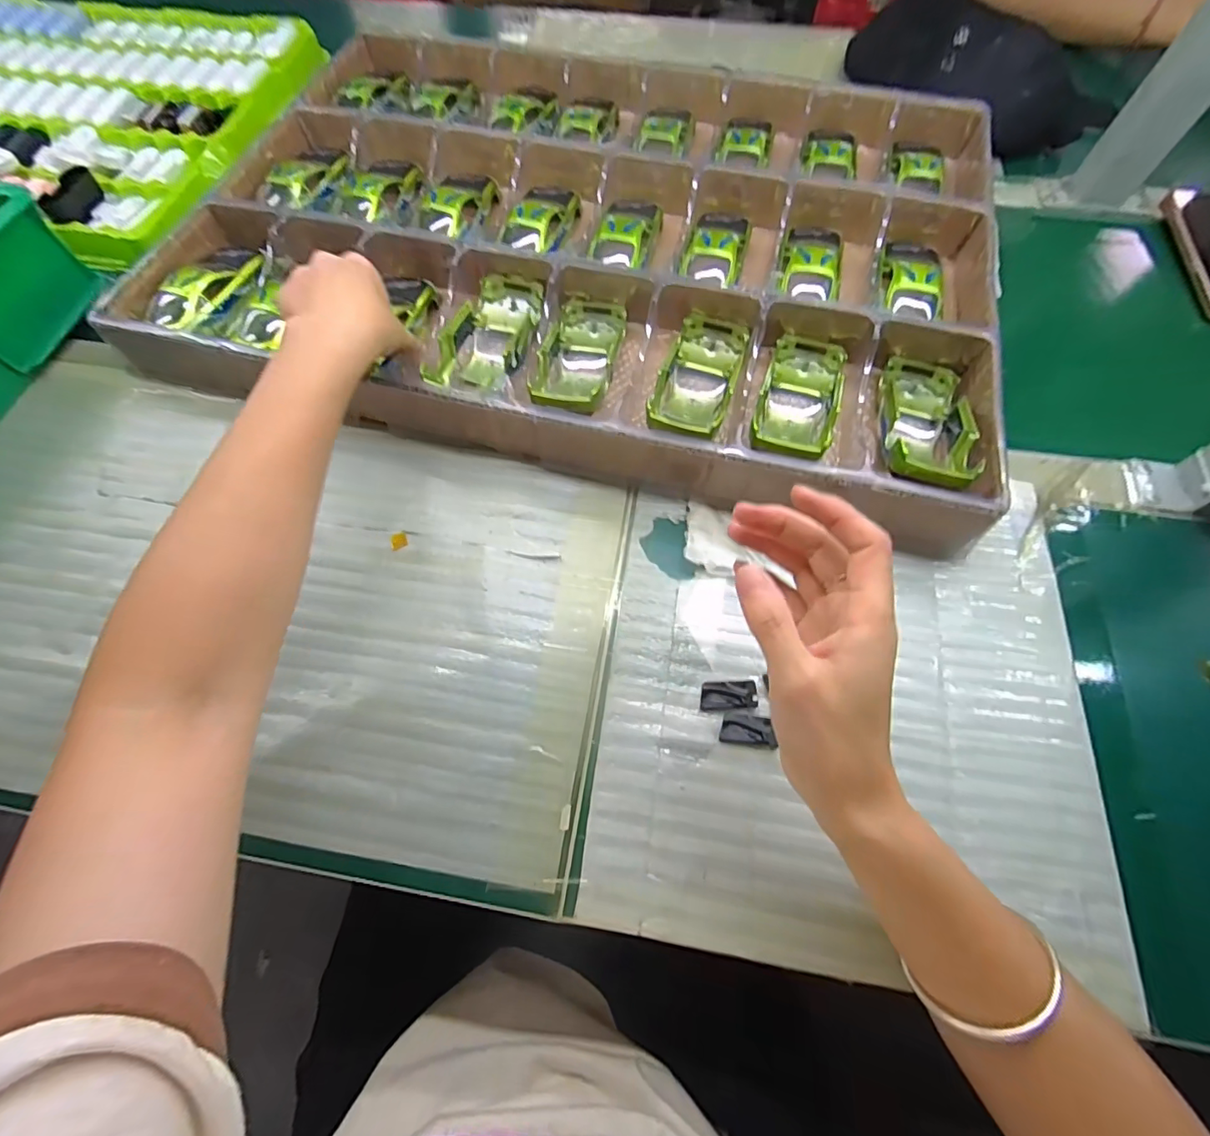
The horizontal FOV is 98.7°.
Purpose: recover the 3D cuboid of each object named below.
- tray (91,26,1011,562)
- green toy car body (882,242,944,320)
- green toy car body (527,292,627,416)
[{"bbox_3d":[-0.015,-0.296,0.449,0.644,0.054,0.458,14,69,7],"label":"tray"},{"bbox_3d":[0.249,-0.238,0.415,0.045,0.020,0.088,14,67,7],"label":"green toy car body"},{"bbox_3d":[-0.019,-0.157,0.390,0.055,0.038,0.135,8,50,5],"label":"green toy car body"}]

